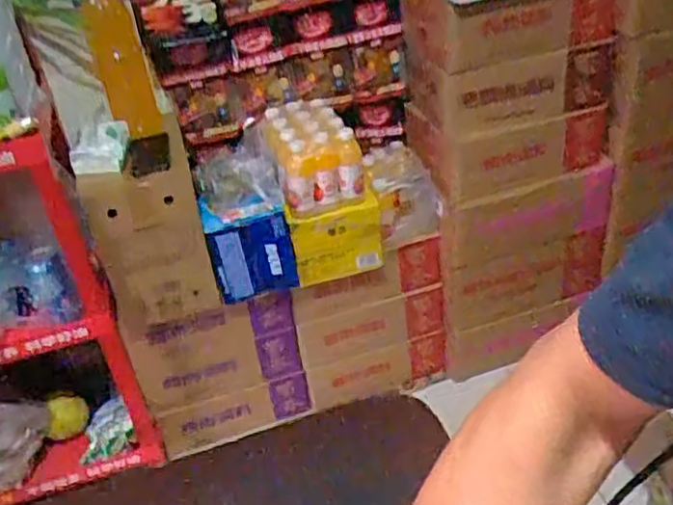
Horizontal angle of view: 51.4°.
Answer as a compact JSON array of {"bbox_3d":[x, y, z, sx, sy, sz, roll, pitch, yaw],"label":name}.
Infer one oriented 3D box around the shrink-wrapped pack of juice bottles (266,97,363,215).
[{"bbox_3d":[-0.051,-0.206,1.509,0.191,0.164,0.203,-12,35,-6],"label":"shrink-wrapped pack of juice bottles"}]

